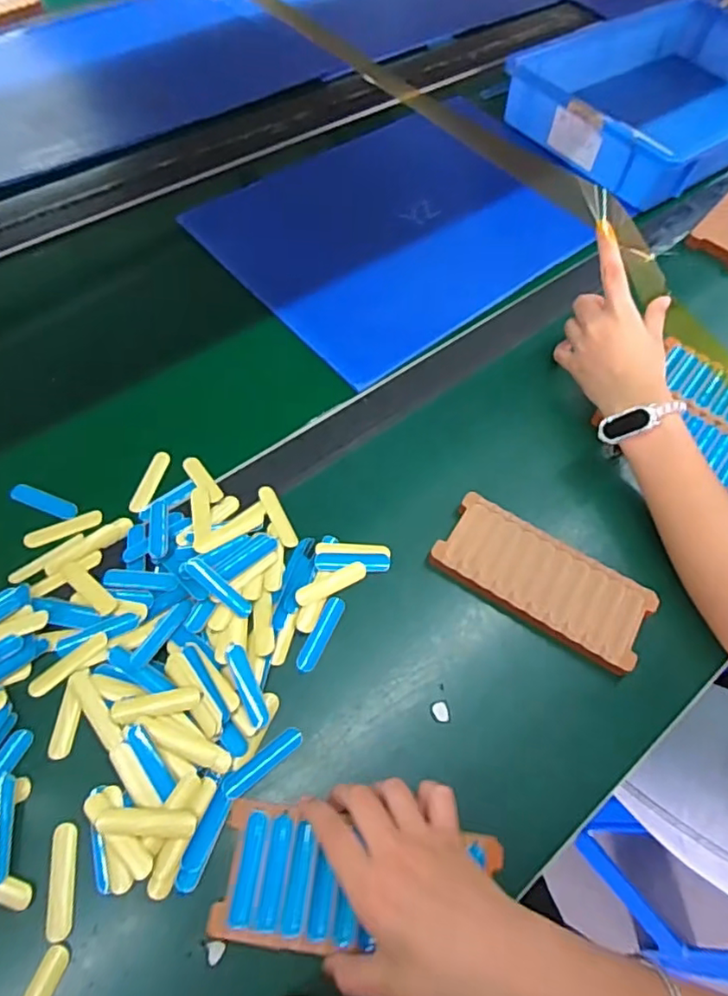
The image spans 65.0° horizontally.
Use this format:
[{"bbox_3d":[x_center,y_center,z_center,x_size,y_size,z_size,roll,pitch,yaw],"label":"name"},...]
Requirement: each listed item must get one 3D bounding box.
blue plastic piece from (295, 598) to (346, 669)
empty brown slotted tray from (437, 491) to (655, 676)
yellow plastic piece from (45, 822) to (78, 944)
[{"bbox_3d":[-0.033,0.107,0.451,0.014,0.004,0.063,25,62,10],"label":"blue plastic piece"},{"bbox_3d":[0.148,0.067,0.475,0.172,0.011,0.076,30,63,13],"label":"empty brown slotted tray"},{"bbox_3d":[-0.192,0.243,0.363,0.016,0.006,0.062,-7,61,-8],"label":"yellow plastic piece"}]

